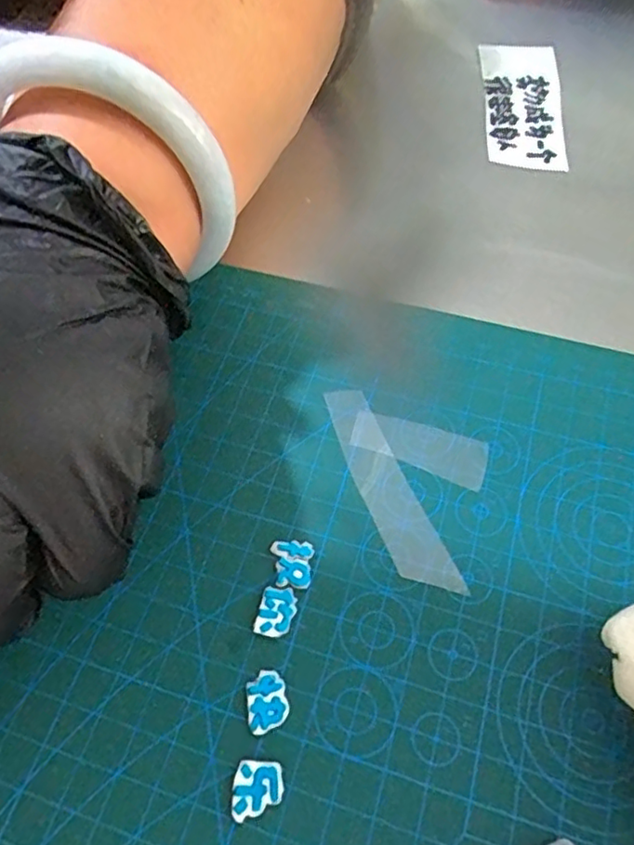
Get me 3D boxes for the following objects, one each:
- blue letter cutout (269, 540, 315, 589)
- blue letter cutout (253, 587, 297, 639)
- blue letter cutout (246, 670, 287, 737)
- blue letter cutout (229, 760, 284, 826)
[{"bbox_3d":[-0.007,0.038,0.164,0.011,0.004,0.013,1,60,2],"label":"blue letter cutout"},{"bbox_3d":[-0.011,0.050,0.158,0.009,0.004,0.013,11,61,8],"label":"blue letter cutout"},{"bbox_3d":[-0.012,0.068,0.147,0.009,0.004,0.014,-10,60,-5],"label":"blue letter cutout"},{"bbox_3d":[-0.014,0.085,0.138,0.011,0.004,0.012,3,60,2],"label":"blue letter cutout"}]

